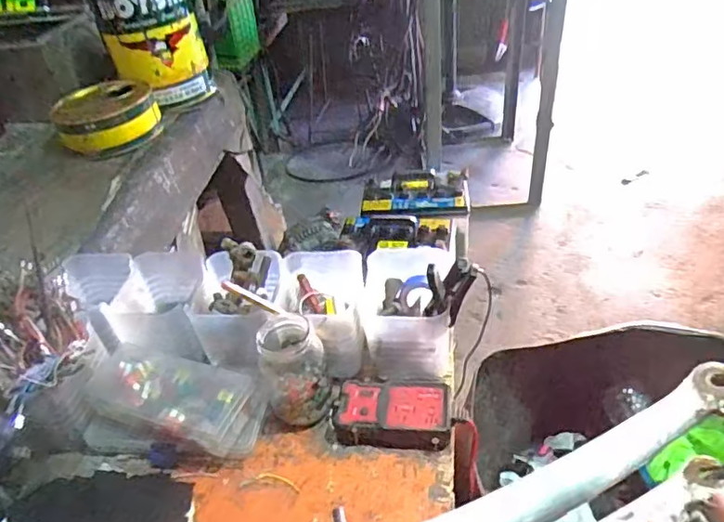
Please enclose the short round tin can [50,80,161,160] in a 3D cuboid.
[{"bbox_3d":[-0.420,-0.237,0.937,0.162,0.062,0.170,-23,42,-18],"label":"short round tin can"}]

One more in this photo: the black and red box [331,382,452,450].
[{"bbox_3d":[0.028,0.147,0.533,0.109,0.028,0.061,3,40,13],"label":"black and red box"}]

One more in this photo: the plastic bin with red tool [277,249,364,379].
[{"bbox_3d":[-0.043,0.054,0.603,0.088,0.082,0.117,-2,40,7],"label":"plastic bin with red tool"}]

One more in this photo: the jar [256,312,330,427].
[{"bbox_3d":[-0.066,0.106,0.543,0.061,0.100,0.074,-17,40,-11],"label":"jar"}]

